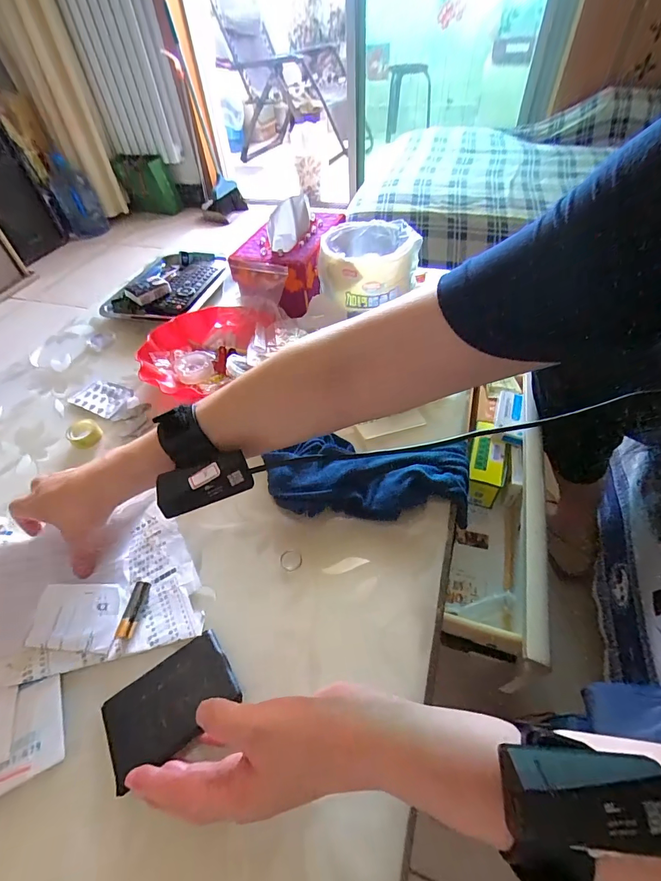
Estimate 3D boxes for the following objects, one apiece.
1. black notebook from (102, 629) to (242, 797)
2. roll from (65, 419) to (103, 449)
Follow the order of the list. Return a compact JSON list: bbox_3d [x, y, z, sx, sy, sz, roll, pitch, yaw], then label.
[{"bbox_3d":[-0.125,0.204,0.299,0.096,0.009,0.064,-29,53,-21],"label":"black notebook"},{"bbox_3d":[-0.315,-0.011,0.490,0.036,0.021,0.038,-2,49,2],"label":"roll"}]

